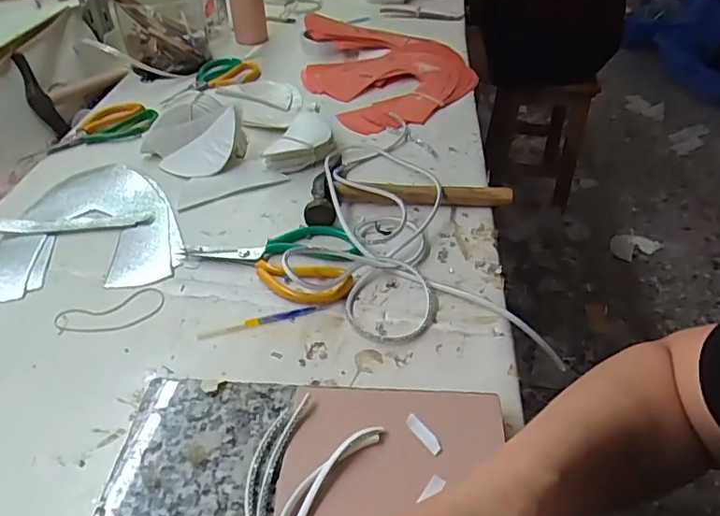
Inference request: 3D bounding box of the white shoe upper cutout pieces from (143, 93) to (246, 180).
[{"bbox_3d":[-0.213,-0.156,0.722,0.132,0.064,0.096,-14,43,-15],"label":"white shoe upper cutout pieces"}]

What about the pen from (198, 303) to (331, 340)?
[{"bbox_3d":[-0.089,0.059,0.527,0.124,0.004,0.011,-11,42,-12],"label":"pen"}]

